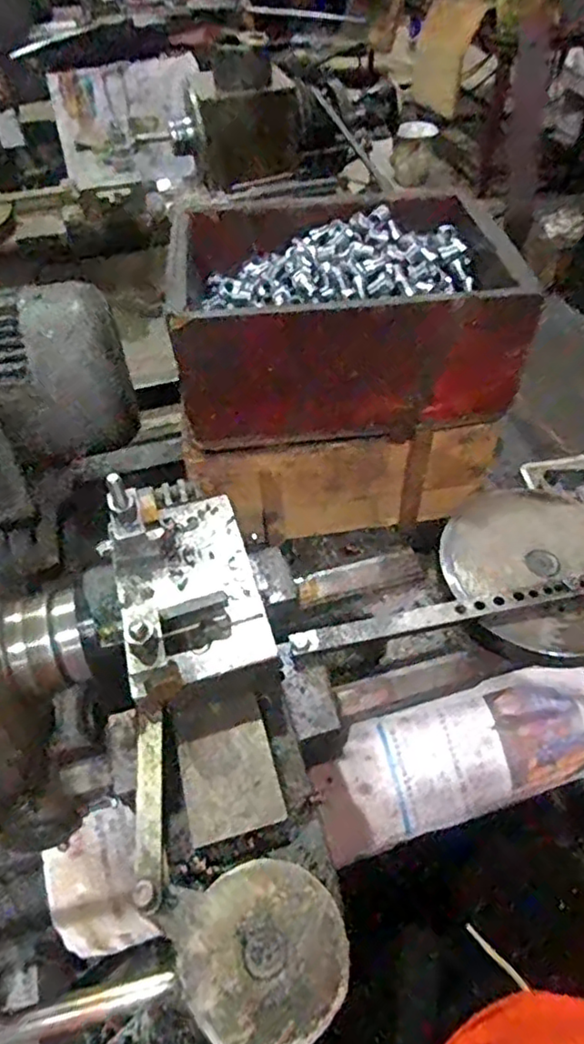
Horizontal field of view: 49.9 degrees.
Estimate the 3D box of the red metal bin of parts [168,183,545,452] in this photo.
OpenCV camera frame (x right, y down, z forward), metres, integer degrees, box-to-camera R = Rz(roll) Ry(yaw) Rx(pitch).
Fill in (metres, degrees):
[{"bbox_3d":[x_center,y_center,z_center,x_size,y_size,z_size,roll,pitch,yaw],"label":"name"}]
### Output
[{"bbox_3d":[0.054,-0.219,0.686,0.335,0.149,0.228,-4,48,-1],"label":"red metal bin of parts"}]

